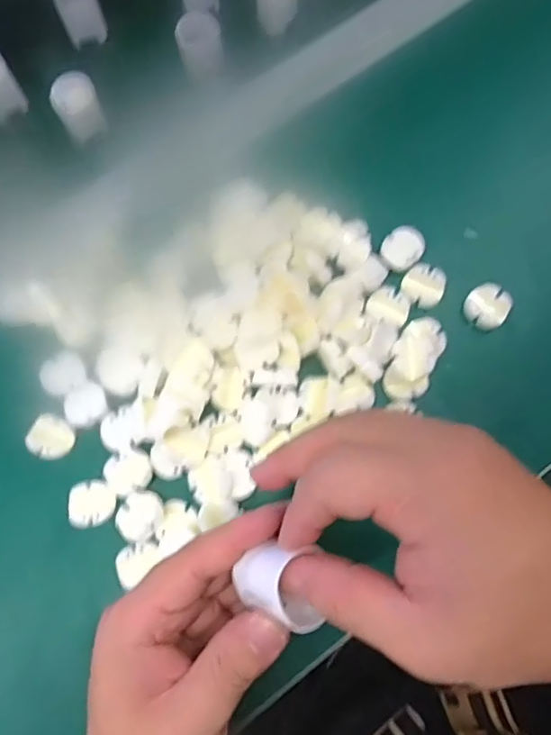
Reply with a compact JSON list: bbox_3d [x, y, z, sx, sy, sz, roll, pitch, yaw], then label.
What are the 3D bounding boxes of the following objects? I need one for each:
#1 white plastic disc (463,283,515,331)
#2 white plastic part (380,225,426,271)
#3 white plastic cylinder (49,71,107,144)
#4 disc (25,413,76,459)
[{"bbox_3d":[0.140,-0.040,0.350,0.028,0.009,0.027,0,77,-2],"label":"white plastic disc"},{"bbox_3d":[0.085,-0.079,0.355,0.029,0.007,0.026,-42,81,-10],"label":"white plastic part"},{"bbox_3d":[-0.138,-0.182,0.376,0.029,0.027,0.036,-21,78,-6],"label":"white plastic cylinder"},{"bbox_3d":[-0.139,0.043,0.330,0.026,0.007,0.025,0,77,-1],"label":"disc"}]

